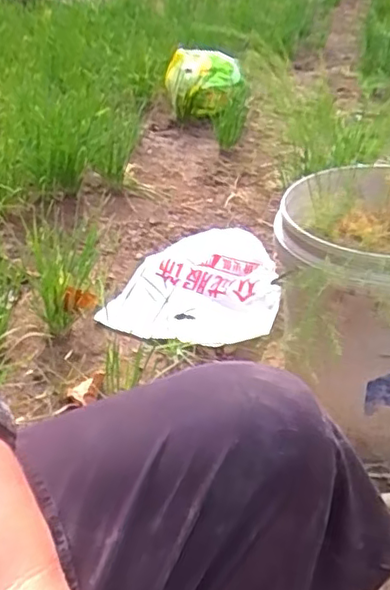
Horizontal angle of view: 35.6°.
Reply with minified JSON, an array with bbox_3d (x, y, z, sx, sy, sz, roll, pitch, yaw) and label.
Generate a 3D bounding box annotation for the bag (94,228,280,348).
[{"bbox_3d":[0.012,-0.024,1.307,0.348,0.087,0.352,6,34,14],"label":"bag"}]

